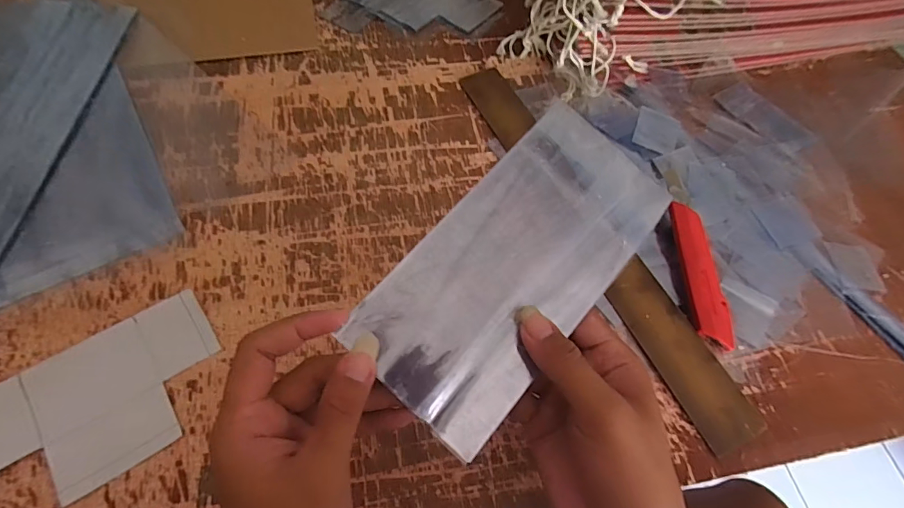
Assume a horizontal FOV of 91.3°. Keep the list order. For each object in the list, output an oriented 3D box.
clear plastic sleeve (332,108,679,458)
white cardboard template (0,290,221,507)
[{"bbox_3d":[0.044,0.002,0.279,0.105,0.007,0.219,43,74,2],"label":"clear plastic sleeve"},{"bbox_3d":[-0.251,0.108,0.318,0.164,0.004,0.100,-32,74,-22],"label":"white cardboard template"}]

